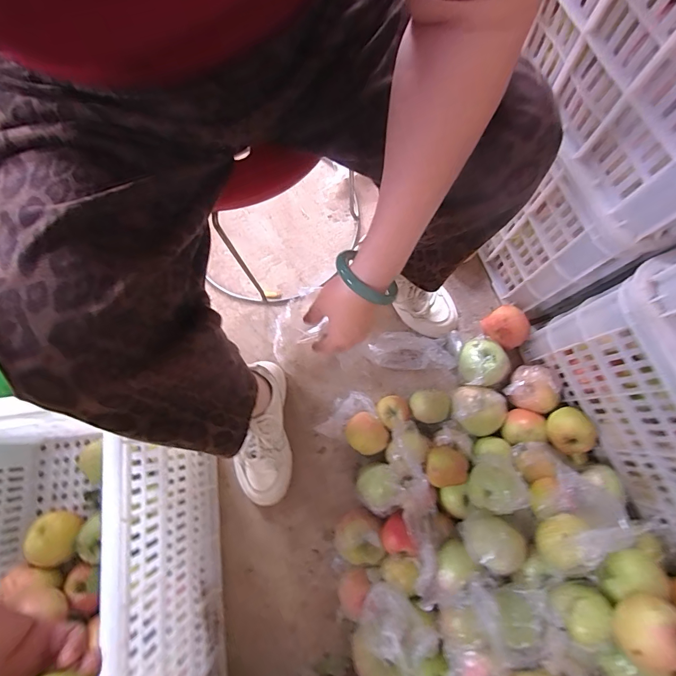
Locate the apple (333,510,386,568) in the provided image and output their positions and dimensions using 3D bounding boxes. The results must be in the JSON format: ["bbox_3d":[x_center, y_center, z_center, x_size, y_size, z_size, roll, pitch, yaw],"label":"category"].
[{"bbox_3d":[0.033,0.324,0.606,0.076,0.066,0.078,-11,76,-1],"label":"apple"}]

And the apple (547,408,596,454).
[{"bbox_3d":[0.366,0.147,0.584,0.067,0.063,0.068,0,77,2],"label":"apple"}]

